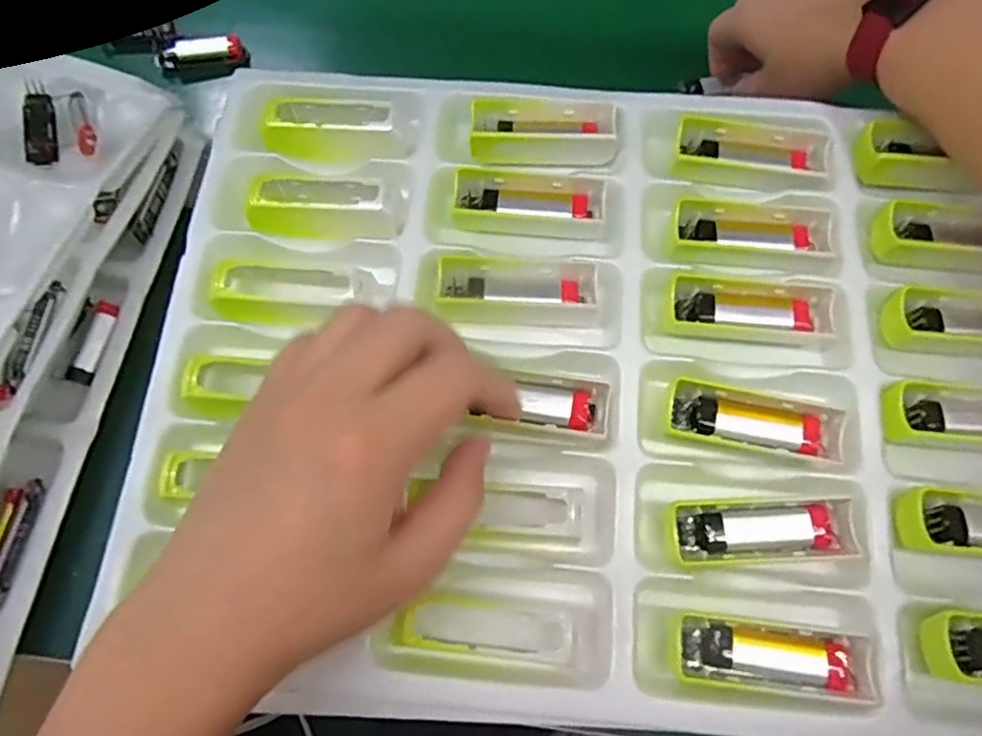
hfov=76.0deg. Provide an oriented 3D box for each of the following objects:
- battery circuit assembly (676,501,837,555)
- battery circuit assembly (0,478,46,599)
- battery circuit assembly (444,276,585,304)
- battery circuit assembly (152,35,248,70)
[{"bbox_3d":[0.119,0.073,0.283,0.069,0.013,0.018,-2,71,0],"label":"battery circuit assembly"},{"bbox_3d":[-0.283,0.099,0.369,0.015,0.015,0.068,9,72,4],"label":"battery circuit assembly"},{"bbox_3d":[0.012,-0.039,0.315,0.067,0.006,0.015,2,71,2],"label":"battery circuit assembly"},{"bbox_3d":[-0.227,-0.247,0.492,0.069,0.014,0.018,-3,71,0],"label":"battery circuit assembly"}]

